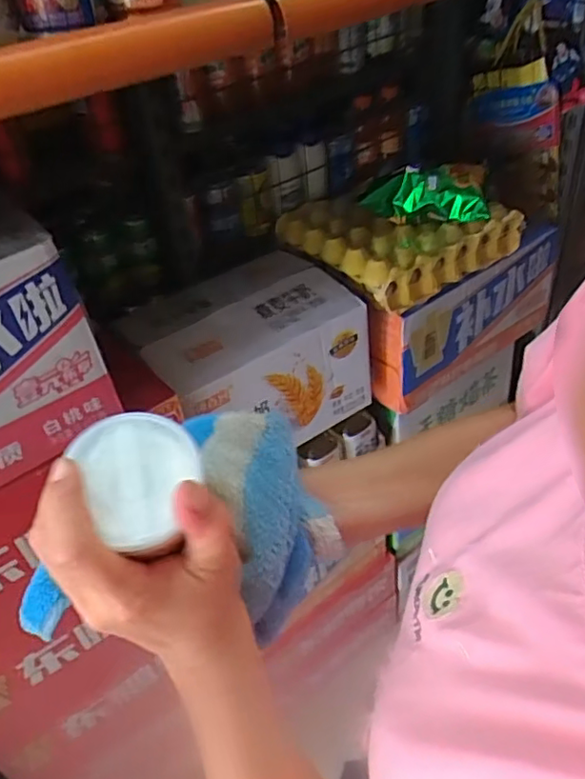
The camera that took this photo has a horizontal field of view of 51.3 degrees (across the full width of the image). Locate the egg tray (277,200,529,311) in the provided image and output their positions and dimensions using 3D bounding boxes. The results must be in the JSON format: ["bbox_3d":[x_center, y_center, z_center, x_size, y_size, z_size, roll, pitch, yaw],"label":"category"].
[{"bbox_3d":[0.170,-0.272,1.026,0.308,0.088,0.278,-29,46,-24],"label":"egg tray"}]

